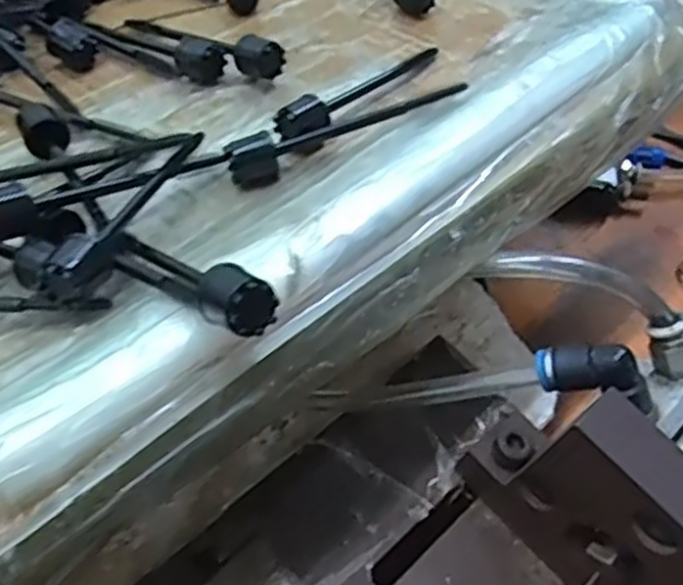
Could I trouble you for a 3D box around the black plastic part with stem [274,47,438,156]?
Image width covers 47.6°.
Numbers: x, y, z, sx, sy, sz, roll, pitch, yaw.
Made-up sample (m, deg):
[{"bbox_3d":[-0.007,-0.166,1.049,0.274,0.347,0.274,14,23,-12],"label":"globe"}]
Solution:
[{"bbox_3d":[0.008,-0.079,0.289,0.015,0.016,0.086,28,51,27],"label":"black plastic part with stem"}]

